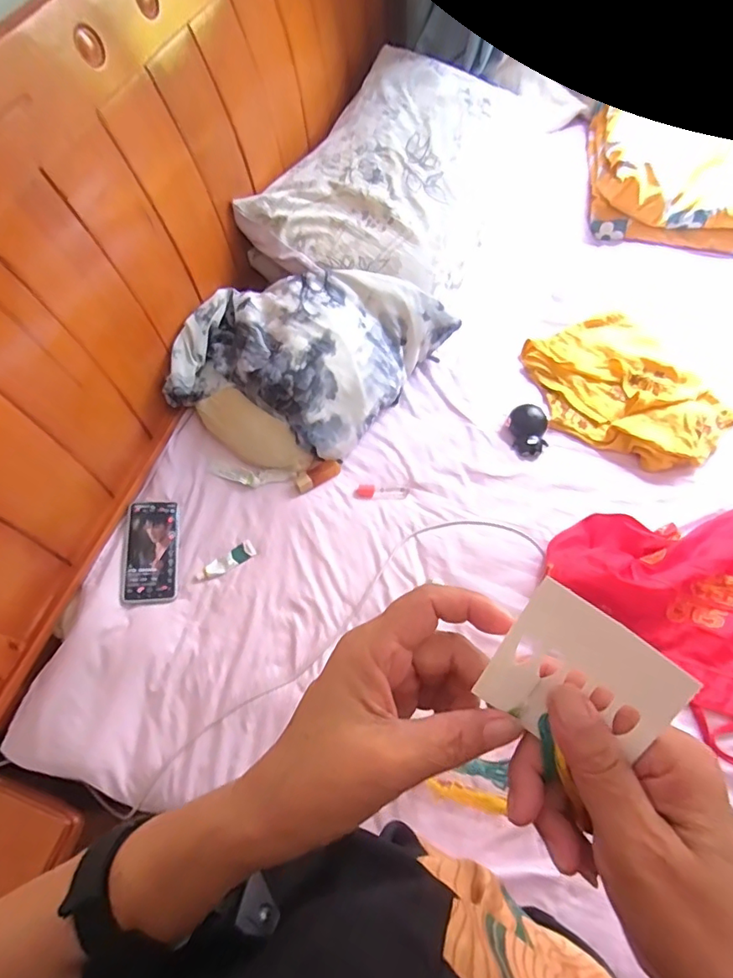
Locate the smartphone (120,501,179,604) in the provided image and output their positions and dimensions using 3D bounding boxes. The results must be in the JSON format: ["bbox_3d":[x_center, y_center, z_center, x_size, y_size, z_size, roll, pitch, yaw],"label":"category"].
[{"bbox_3d":[-0.334,0.095,0.822,0.079,0.007,0.162,0,64,-17],"label":"smartphone"}]

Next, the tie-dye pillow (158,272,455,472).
[{"bbox_3d":[-0.106,-0.237,0.931,0.319,0.130,0.407,33,69,16],"label":"tie-dye pillow"}]

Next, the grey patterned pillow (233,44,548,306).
[{"bbox_3d":[0.091,-0.640,1.062,0.388,0.108,0.649,22,66,11],"label":"grey patterned pillow"}]

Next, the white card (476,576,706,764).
[{"bbox_3d":[0.085,0.078,0.213,0.063,0.006,0.061,35,113,25],"label":"white card"}]

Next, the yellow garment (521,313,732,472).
[{"bbox_3d":[0.463,-0.179,0.952,0.284,0.043,0.346,-29,67,-13],"label":"yellow garment"}]

